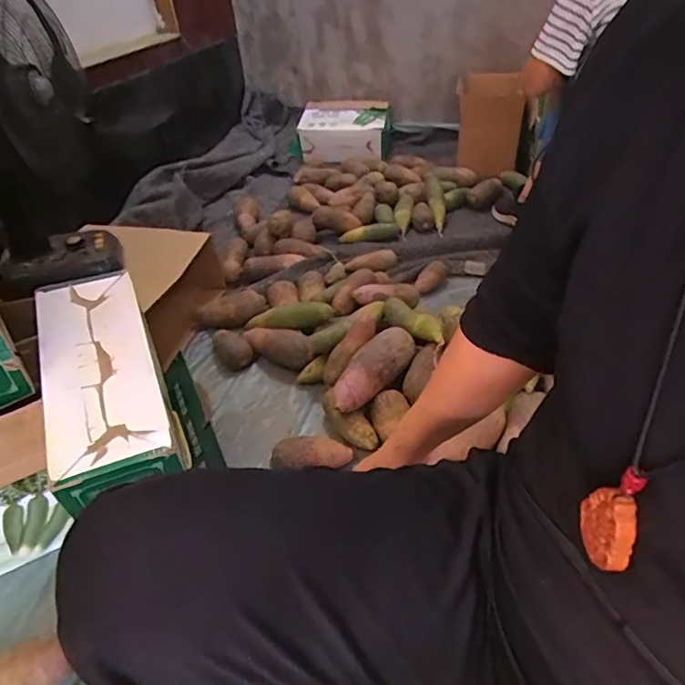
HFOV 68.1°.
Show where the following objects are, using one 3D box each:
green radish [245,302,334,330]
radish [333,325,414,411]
[{"bbox_3d":[-0.128,-0.055,1.109,0.222,0.057,0.049,-5,34,25],"label":"green radish"},{"bbox_3d":[0.056,0.045,0.914,0.068,0.057,0.204,30,60,33],"label":"radish"}]

